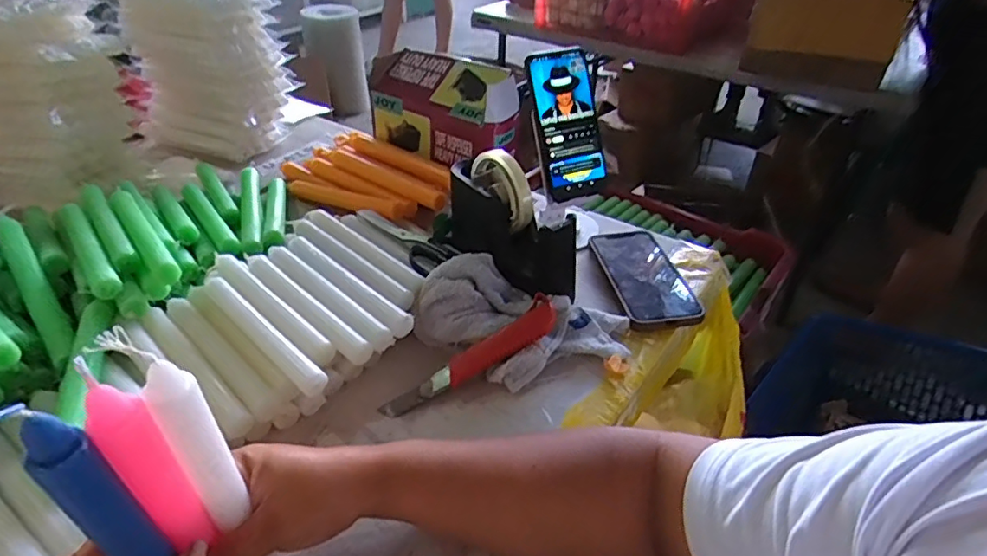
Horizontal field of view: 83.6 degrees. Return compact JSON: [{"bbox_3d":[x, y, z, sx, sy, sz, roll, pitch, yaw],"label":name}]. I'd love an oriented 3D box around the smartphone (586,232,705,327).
[{"bbox_3d":[0.166,-0.005,0.608,0.082,0.013,0.164,-5,38,-6],"label":"smartphone"}]

